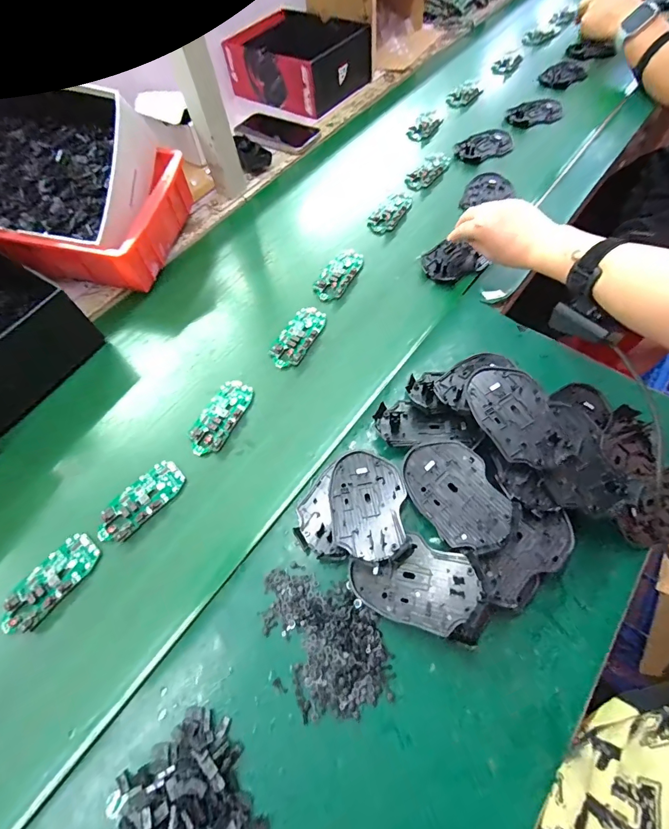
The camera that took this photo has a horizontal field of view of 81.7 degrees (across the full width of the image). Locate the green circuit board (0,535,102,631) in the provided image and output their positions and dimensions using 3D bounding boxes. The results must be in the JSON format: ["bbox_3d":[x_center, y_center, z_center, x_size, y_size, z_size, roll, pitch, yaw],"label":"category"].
[{"bbox_3d":[-0.280,0.165,0.382,0.045,0.011,0.095,31,68,18],"label":"green circuit board"}]

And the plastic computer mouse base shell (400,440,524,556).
[{"bbox_3d":[0.119,0.076,0.376,0.072,0.019,0.115,-41,60,6],"label":"plastic computer mouse base shell"}]

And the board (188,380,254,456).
[{"bbox_3d":[-0.135,0.002,0.458,0.045,0.008,0.099,23,66,15],"label":"board"}]

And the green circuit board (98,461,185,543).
[{"bbox_3d":[-0.207,0.092,0.415,0.044,0.009,0.097,36,70,20],"label":"green circuit board"}]

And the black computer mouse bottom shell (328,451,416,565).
[{"bbox_3d":[0.033,0.088,0.384,0.072,0.019,0.110,-5,62,1],"label":"black computer mouse bottom shell"}]

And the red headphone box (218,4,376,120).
[{"bbox_3d":[-0.077,-0.721,0.790,0.237,0.082,0.187,34,69,20],"label":"red headphone box"}]

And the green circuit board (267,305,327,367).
[{"bbox_3d":[-0.048,-0.104,0.505,0.043,0.011,0.100,23,66,15],"label":"green circuit board"}]

